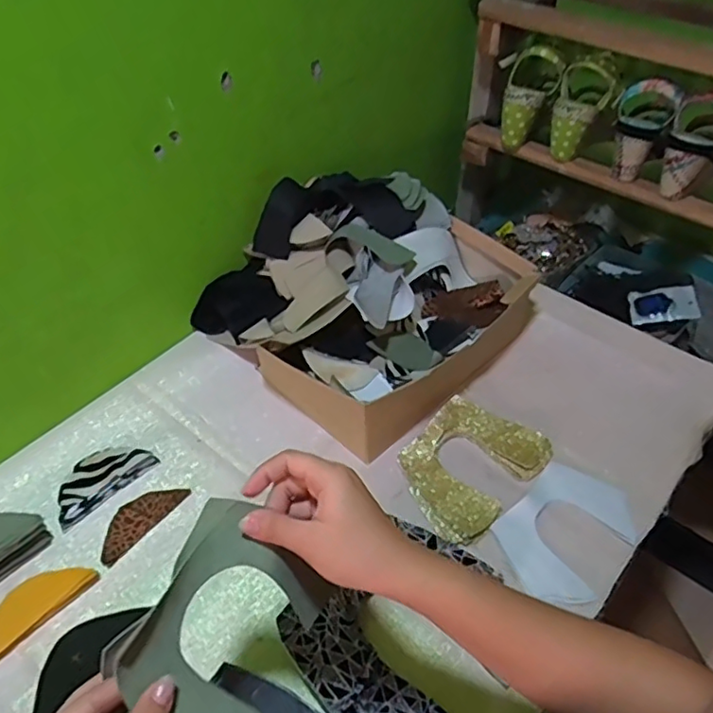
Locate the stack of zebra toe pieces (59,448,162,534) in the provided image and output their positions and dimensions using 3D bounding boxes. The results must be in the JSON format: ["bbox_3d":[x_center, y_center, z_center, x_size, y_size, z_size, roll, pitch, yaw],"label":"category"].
[{"bbox_3d":[-0.285,0.135,0.669,0.056,0.012,0.114,31,53,26],"label":"stack of zebra toe pieces"}]

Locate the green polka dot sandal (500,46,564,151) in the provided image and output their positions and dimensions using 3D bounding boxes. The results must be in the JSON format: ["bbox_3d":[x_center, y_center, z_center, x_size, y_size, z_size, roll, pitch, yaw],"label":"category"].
[{"bbox_3d":[0.270,-0.400,0.939,0.078,0.143,0.079,14,47,12],"label":"green polka dot sandal"}]

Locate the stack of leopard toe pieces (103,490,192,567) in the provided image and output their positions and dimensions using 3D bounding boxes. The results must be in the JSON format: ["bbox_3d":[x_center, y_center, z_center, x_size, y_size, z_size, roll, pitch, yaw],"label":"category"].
[{"bbox_3d":[-0.235,0.173,0.650,0.047,0.006,0.105,31,53,25],"label":"stack of leopard toe pieces"}]

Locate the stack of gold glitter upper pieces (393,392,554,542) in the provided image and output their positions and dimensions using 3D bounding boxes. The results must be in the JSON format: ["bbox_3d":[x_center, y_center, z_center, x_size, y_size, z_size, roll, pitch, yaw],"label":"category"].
[{"bbox_3d":[0.128,0.118,0.688,0.165,0.026,0.125,-35,56,-30],"label":"stack of gold glitter upper pieces"}]

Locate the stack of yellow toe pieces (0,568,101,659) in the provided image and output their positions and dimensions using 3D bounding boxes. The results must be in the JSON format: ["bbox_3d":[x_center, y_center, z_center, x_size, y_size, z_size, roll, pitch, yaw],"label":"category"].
[{"bbox_3d":[-0.308,0.236,0.578,0.048,0.007,0.107,34,54,28],"label":"stack of yellow toe pieces"}]

